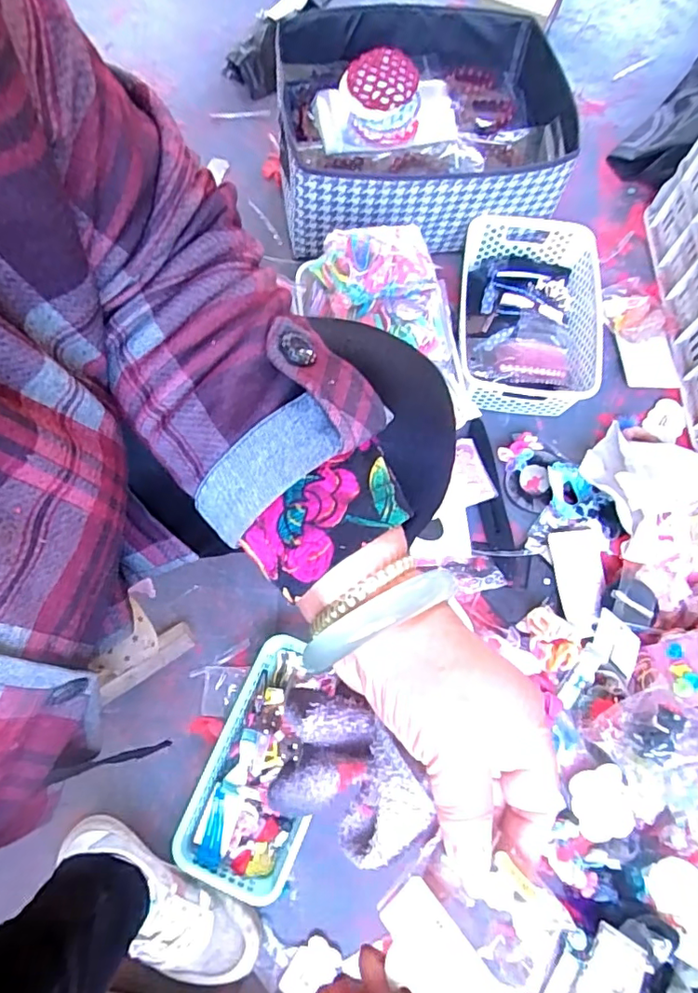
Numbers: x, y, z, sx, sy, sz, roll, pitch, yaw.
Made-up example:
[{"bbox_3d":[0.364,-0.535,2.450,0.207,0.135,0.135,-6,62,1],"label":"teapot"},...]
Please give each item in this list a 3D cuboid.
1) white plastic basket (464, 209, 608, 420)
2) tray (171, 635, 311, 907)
[{"bbox_3d":[0.266,-0.267,0.818,0.204,0.078,0.292,5,72,0],"label":"white plastic basket"},{"bbox_3d":[-0.093,0.315,0.653,0.132,0.041,0.264,24,73,6],"label":"tray"}]

